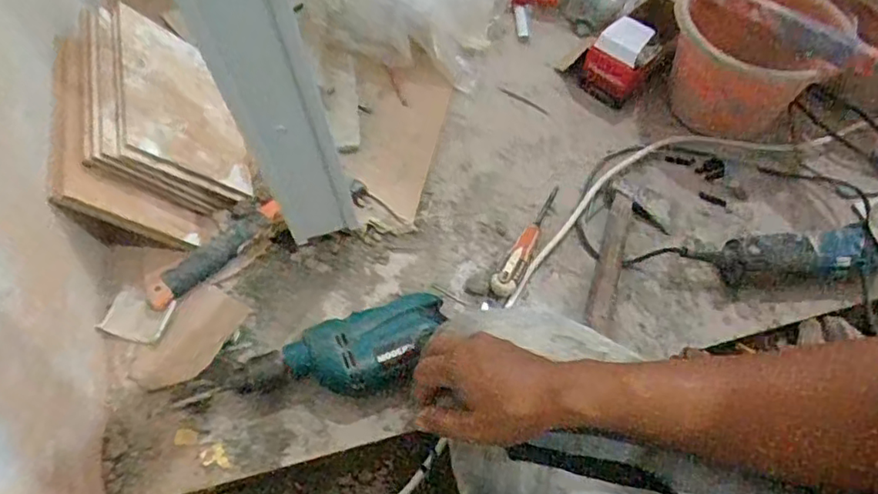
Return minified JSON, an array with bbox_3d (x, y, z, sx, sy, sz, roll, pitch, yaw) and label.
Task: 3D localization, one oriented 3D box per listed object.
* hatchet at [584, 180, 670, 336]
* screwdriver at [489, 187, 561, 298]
[{"bbox_3d":[0.242,0.008,0.759,0.083,0.025,0.217,15,59,5],"label":"hatchet"},{"bbox_3d":[0.115,-0.009,0.771,0.029,0.039,0.180,27,60,12],"label":"screwdriver"}]

